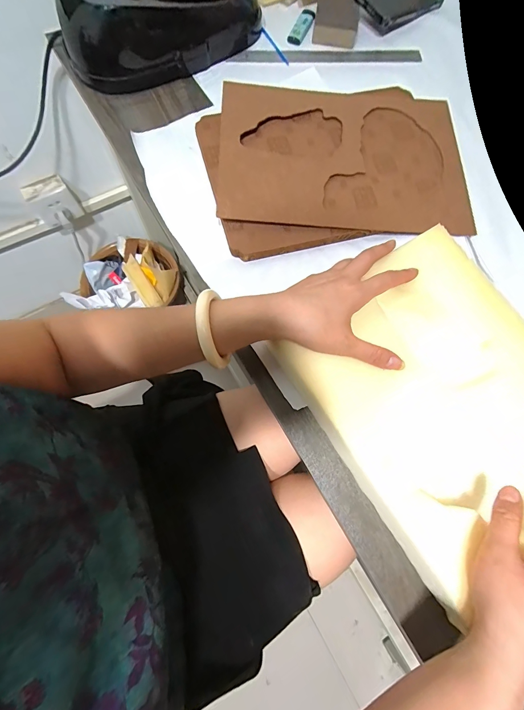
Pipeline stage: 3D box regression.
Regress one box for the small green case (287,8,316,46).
[{"bbox_3d":[0.067,-0.541,0.540,0.026,0.018,0.071,23,74,5],"label":"small green case"}]

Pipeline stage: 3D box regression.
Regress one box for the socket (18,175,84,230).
[{"bbox_3d":[-0.453,-0.327,0.721,0.090,0.096,0.048,-29,77,-10],"label":"socket"}]

